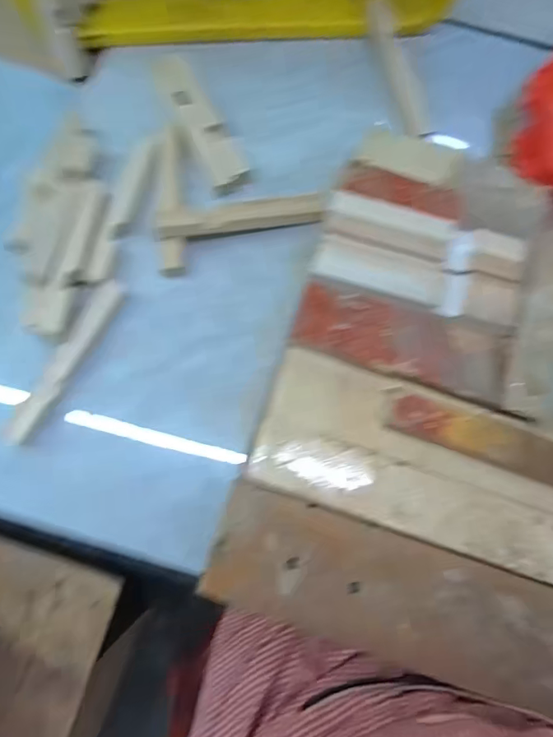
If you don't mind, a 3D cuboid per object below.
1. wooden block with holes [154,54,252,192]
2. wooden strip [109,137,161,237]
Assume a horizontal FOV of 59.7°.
[{"bbox_3d":[-0.069,-0.232,0.461,0.041,0.022,0.136,-29,90,-8],"label":"wooden block with holes"},{"bbox_3d":[-0.130,-0.165,0.438,0.020,0.005,0.104,16,75,3],"label":"wooden strip"}]

